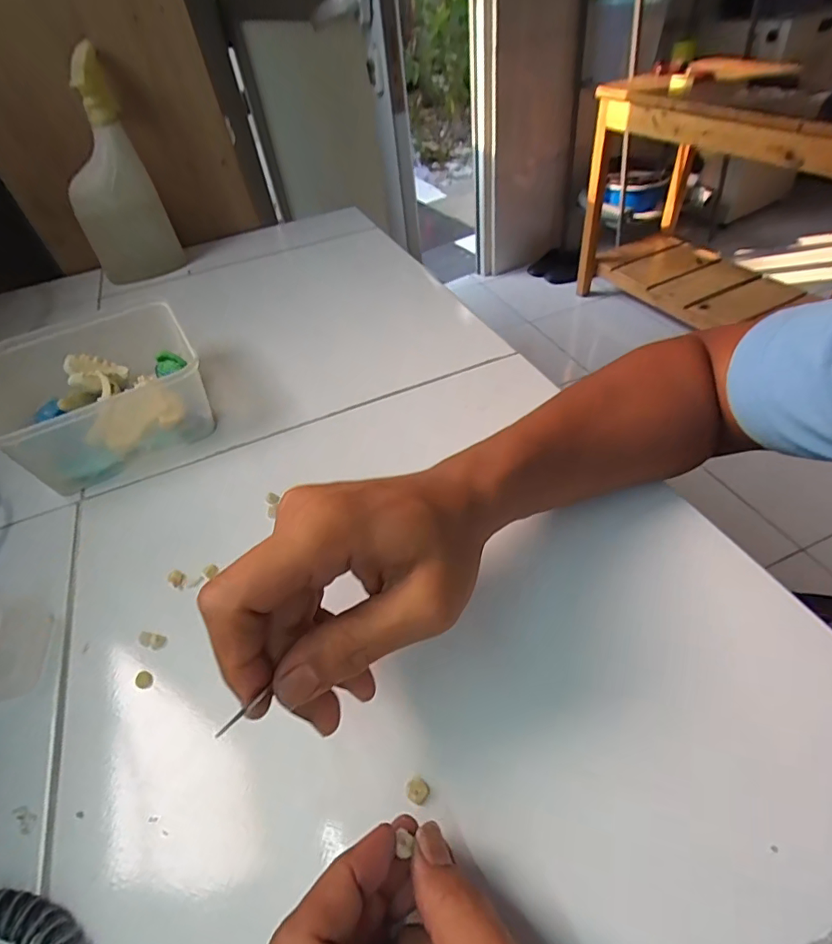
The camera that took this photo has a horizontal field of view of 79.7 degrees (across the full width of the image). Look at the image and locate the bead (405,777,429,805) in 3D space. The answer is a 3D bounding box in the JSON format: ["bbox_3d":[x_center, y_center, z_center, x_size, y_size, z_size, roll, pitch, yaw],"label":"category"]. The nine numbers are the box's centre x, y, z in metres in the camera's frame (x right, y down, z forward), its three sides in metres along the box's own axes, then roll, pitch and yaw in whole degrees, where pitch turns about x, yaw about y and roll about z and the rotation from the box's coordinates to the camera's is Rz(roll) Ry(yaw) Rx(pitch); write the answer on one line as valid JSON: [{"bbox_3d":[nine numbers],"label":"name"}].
[{"bbox_3d":[0.001,0.149,0.234,0.010,0.004,0.010,-3,46,3],"label":"bead"}]

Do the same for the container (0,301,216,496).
[{"bbox_3d":[-0.274,-0.069,0.438,0.158,0.073,0.156,-27,49,-19],"label":"container"}]

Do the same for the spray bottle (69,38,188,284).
[{"bbox_3d":[-0.381,-0.358,0.615,0.101,0.230,0.050,-28,49,-20],"label":"spray bottle"}]

